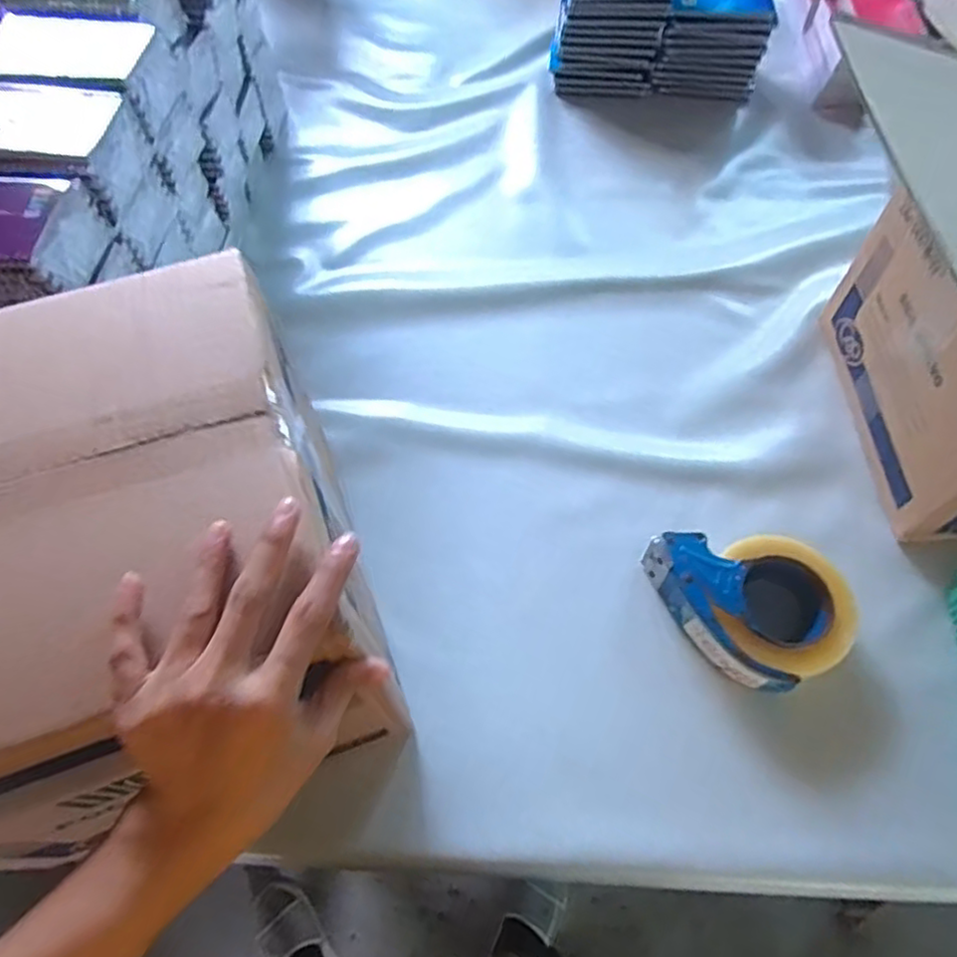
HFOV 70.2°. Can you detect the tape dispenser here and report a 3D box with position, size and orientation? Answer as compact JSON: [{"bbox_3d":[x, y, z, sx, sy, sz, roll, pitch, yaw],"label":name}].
[{"bbox_3d":[0.240,0.099,0.593,0.126,0.050,0.159,-26,65,-11],"label":"tape dispenser"}]

